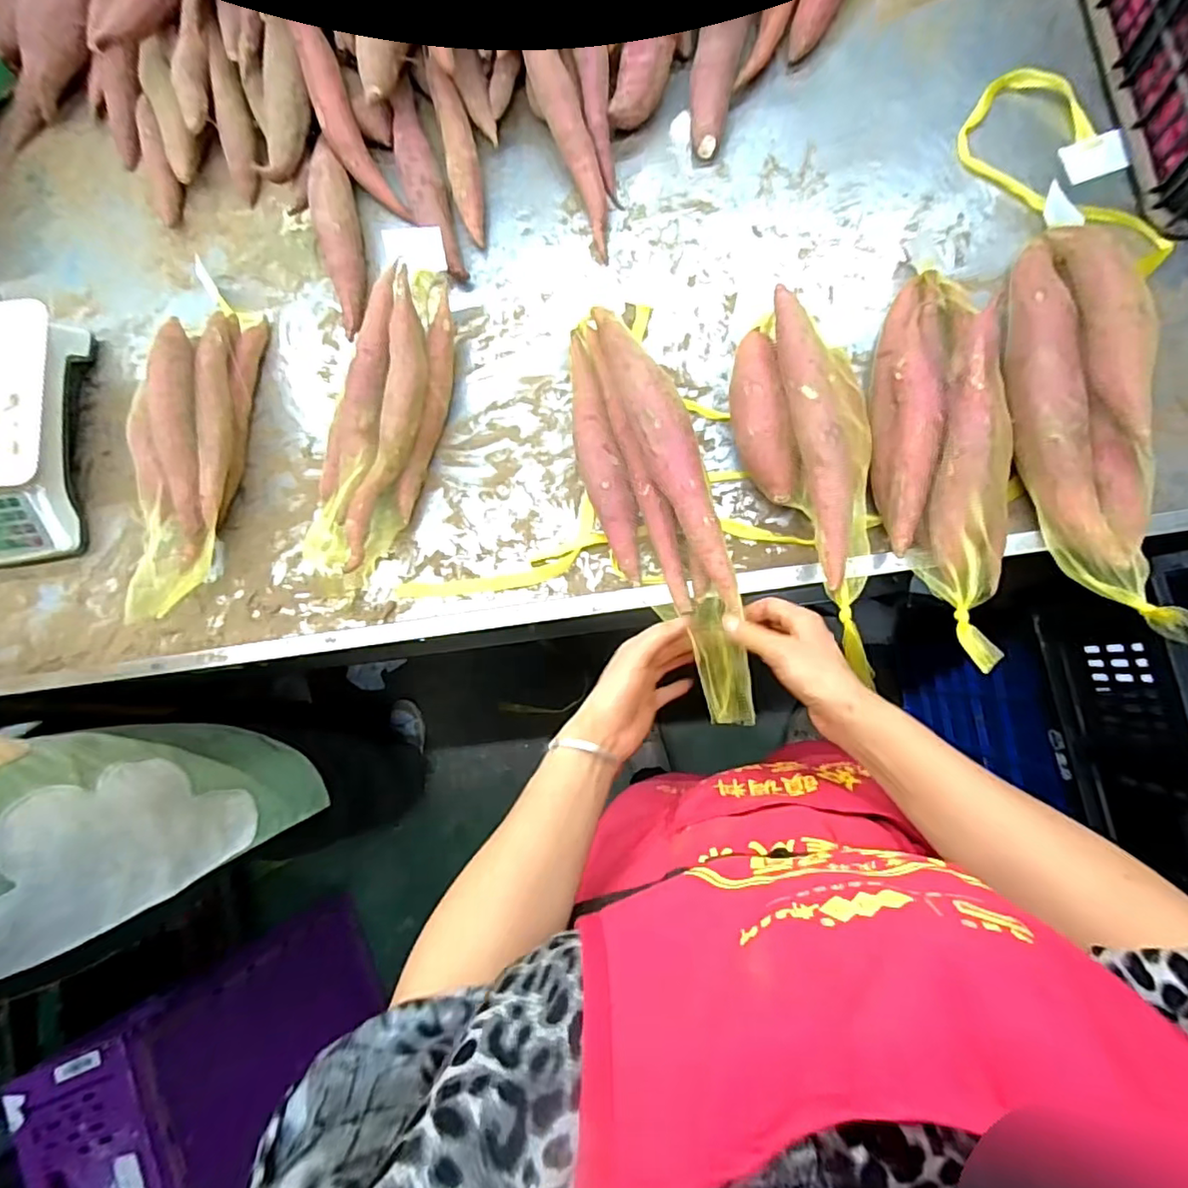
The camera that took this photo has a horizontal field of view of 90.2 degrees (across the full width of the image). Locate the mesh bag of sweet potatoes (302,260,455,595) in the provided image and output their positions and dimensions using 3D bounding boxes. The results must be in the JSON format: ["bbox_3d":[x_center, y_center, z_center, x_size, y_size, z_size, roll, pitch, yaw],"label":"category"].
[{"bbox_3d":[-0.224,-0.176,0.626,0.109,0.067,0.359,21,88,9],"label":"mesh bag of sweet potatoes"}]

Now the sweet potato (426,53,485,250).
[{"bbox_3d":[-0.148,-0.489,0.661,0.042,0.041,0.186,-13,83,6],"label":"sweet potato"}]

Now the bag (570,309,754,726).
[{"bbox_3d":[0.056,-0.090,0.565,0.108,0.083,0.396,-21,80,5],"label":"bag"}]

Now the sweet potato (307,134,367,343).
[{"bbox_3d":[-0.291,-0.403,0.672,0.046,0.043,0.219,-10,84,6],"label":"sweet potato"}]

